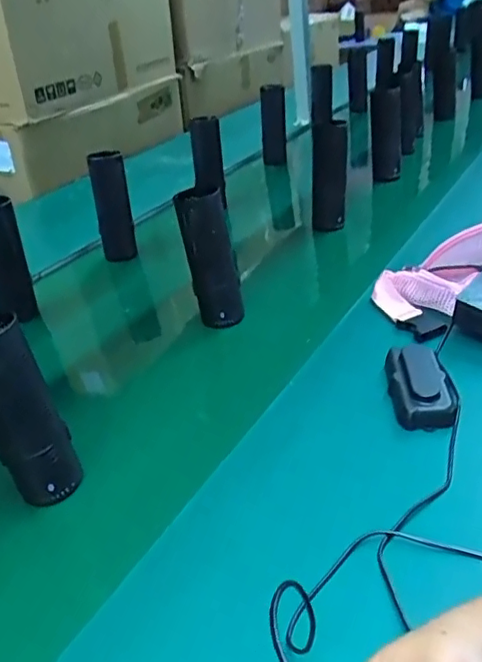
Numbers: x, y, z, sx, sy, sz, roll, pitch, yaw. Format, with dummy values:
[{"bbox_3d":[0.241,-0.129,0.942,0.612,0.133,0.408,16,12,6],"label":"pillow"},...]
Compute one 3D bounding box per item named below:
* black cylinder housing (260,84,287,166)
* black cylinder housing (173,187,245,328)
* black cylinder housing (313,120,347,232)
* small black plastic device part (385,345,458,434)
[{"bbox_3d":[0.073,-0.451,1.285,0.054,0.169,0.062,-4,29,5],"label":"black cylinder housing"},{"bbox_3d":[-0.035,-0.086,0.699,0.061,0.157,0.046,-14,30,-13],"label":"black cylinder housing"},{"bbox_3d":[0.141,-0.245,0.935,0.055,0.173,0.061,-2,30,10],"label":"black cylinder housing"},{"bbox_3d":[0.169,0.048,0.550,0.054,0.033,0.098,-3,30,7],"label":"small black plastic device part"}]

